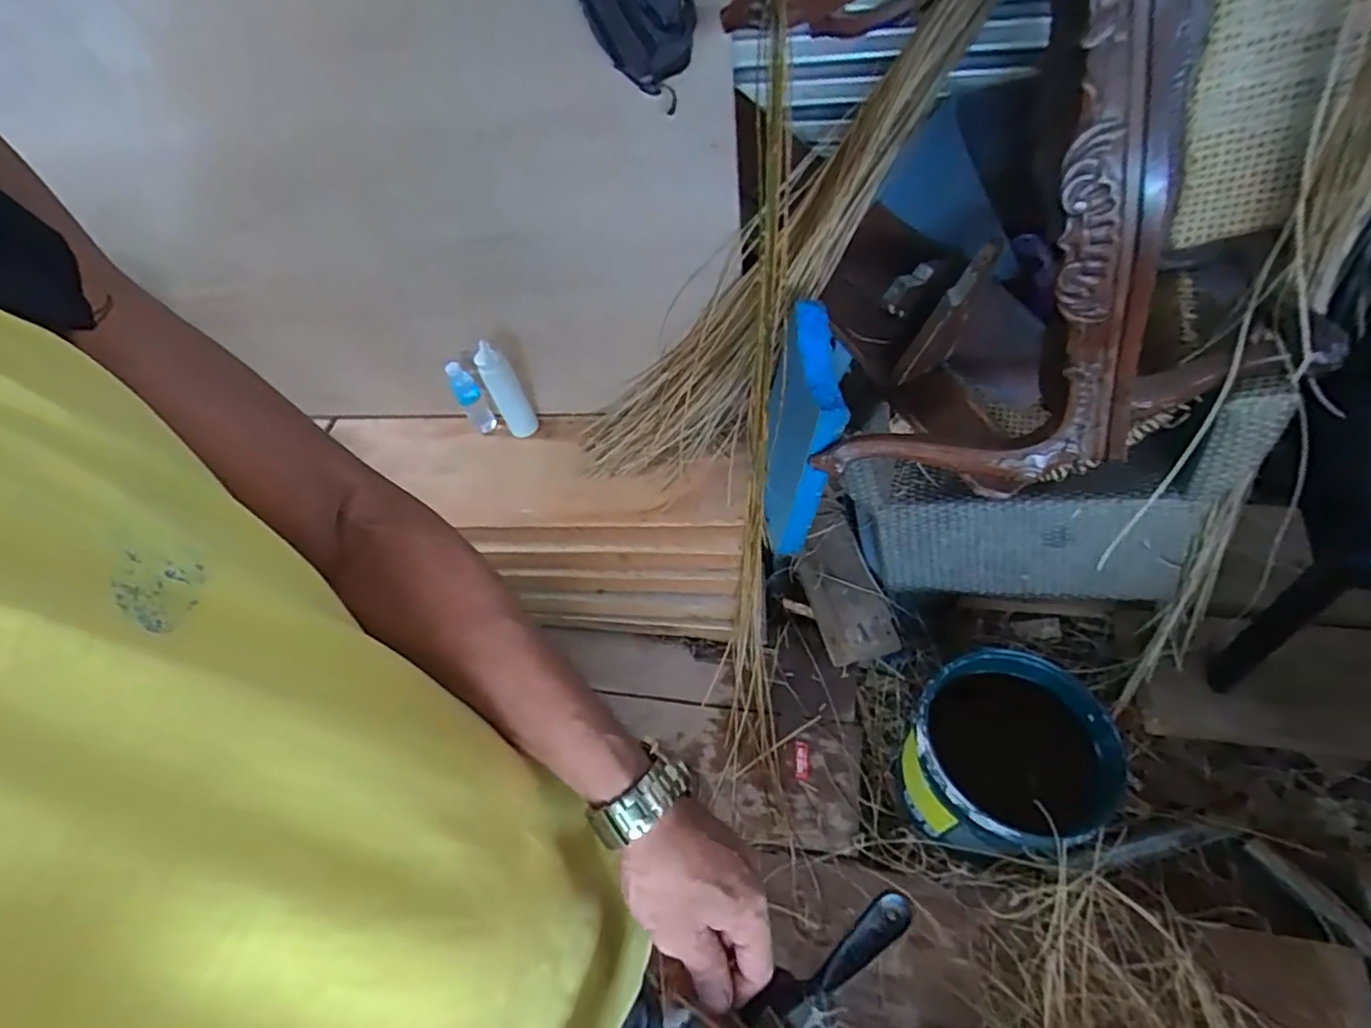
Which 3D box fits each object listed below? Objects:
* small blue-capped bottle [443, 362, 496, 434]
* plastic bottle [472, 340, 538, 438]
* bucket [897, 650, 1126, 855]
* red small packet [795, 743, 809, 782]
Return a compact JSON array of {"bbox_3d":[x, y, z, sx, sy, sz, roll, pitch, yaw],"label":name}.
[{"bbox_3d":[-0.503,-0.268,1.480,0.060,0.165,0.072,-27,55,-9],"label":"small blue-capped bottle"},{"bbox_3d":[-0.405,-0.277,1.433,0.073,0.214,0.074,-27,55,-9],"label":"plastic bottle"},{"bbox_3d":[0.537,0.426,1.092,0.285,0.249,0.285,-5,54,7],"label":"bucket"},{"bbox_3d":[0.230,0.488,1.252,0.025,0.012,0.072,2,55,12],"label":"red small packet"}]

